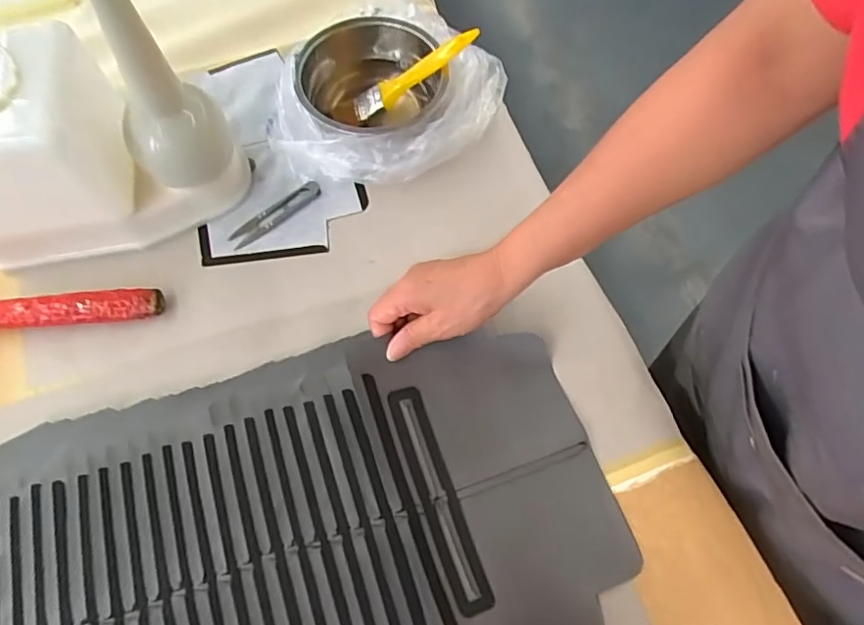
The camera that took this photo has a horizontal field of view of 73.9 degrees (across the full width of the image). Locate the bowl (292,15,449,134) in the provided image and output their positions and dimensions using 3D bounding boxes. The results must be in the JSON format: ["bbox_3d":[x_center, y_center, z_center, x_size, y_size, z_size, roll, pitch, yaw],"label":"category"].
[{"bbox_3d":[-0.062,-0.228,0.595,0.143,0.068,0.149,0,66,1],"label":"bowl"}]

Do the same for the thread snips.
[{"bbox_3d":[-0.157,-0.099,0.580,0.102,0.010,0.022,-34,70,-14],"label":"thread snips"}]

